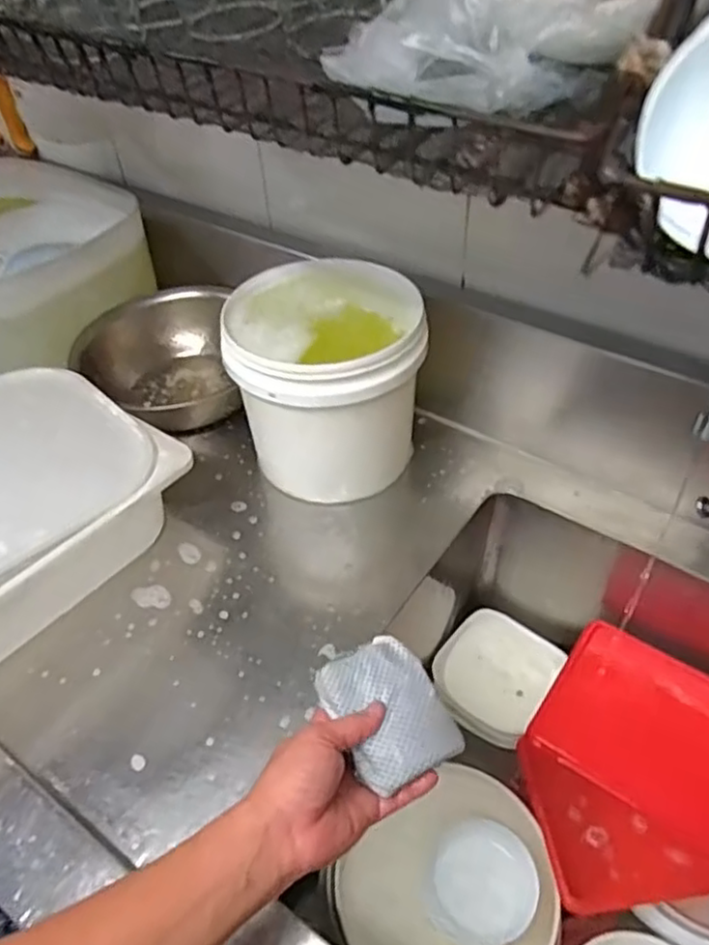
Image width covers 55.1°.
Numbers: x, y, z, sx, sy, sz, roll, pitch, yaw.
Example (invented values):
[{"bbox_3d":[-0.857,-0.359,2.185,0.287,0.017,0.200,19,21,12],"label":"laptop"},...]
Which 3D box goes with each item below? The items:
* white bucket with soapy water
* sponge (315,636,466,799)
[{"bbox_3d":[-0.029,-0.104,0.793,0.204,0.192,0.197,-8,47,-3],"label":"white bucket with soapy water"},{"bbox_3d":[0.024,0.180,0.521,0.080,0.025,0.103,-25,50,-18],"label":"sponge"}]

